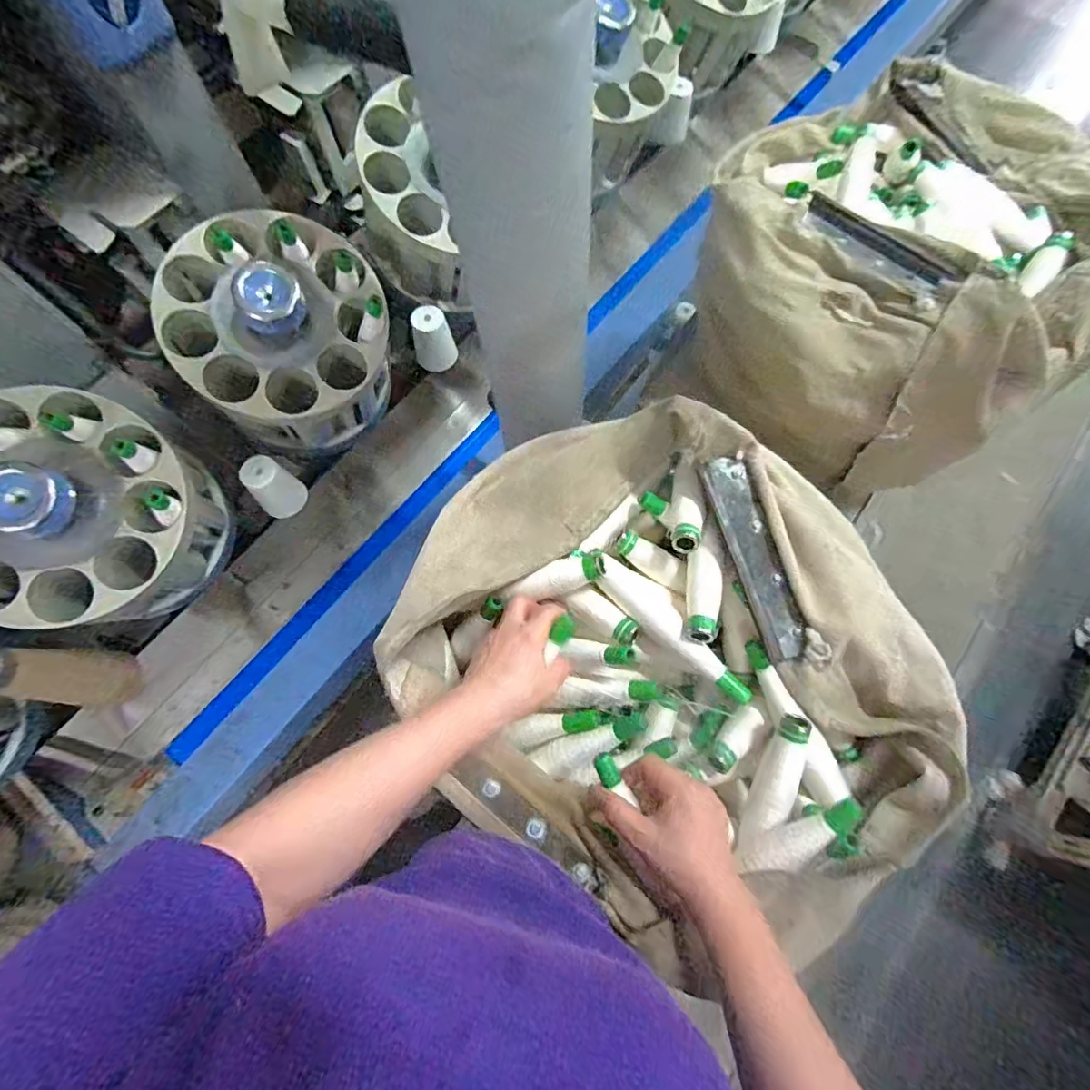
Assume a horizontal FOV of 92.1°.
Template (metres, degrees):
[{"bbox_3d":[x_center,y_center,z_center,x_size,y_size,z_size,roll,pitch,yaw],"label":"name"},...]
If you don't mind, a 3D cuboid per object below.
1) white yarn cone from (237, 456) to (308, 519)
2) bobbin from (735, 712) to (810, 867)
[{"bbox_3d":[-0.349,-0.074,0.677,0.051,0.073,0.054,40,76,10],"label":"white yarn cone"},{"bbox_3d":[0.200,0.213,0.455,0.031,0.028,0.134,20,97,5],"label":"bobbin"}]

